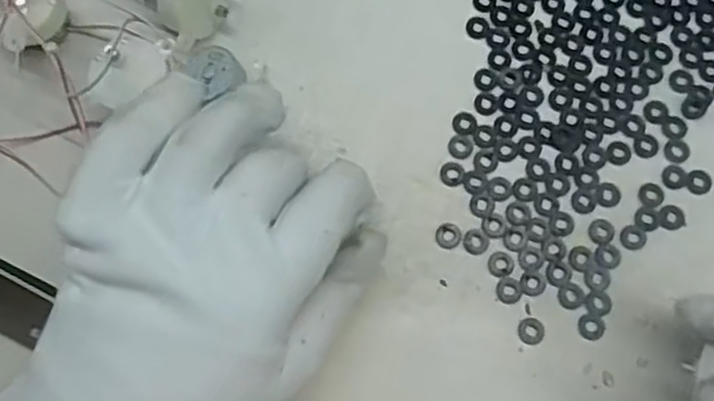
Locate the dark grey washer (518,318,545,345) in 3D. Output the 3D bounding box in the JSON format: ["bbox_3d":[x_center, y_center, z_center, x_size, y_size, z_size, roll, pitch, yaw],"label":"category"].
[{"bbox_3d":[0.070,0.053,0.287,0.011,0.004,0.010,0,77,2],"label":"dark grey washer"}]

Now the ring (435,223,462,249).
[{"bbox_3d":[0.038,0.015,0.298,0.010,0.004,0.011,0,77,2],"label":"ring"}]

